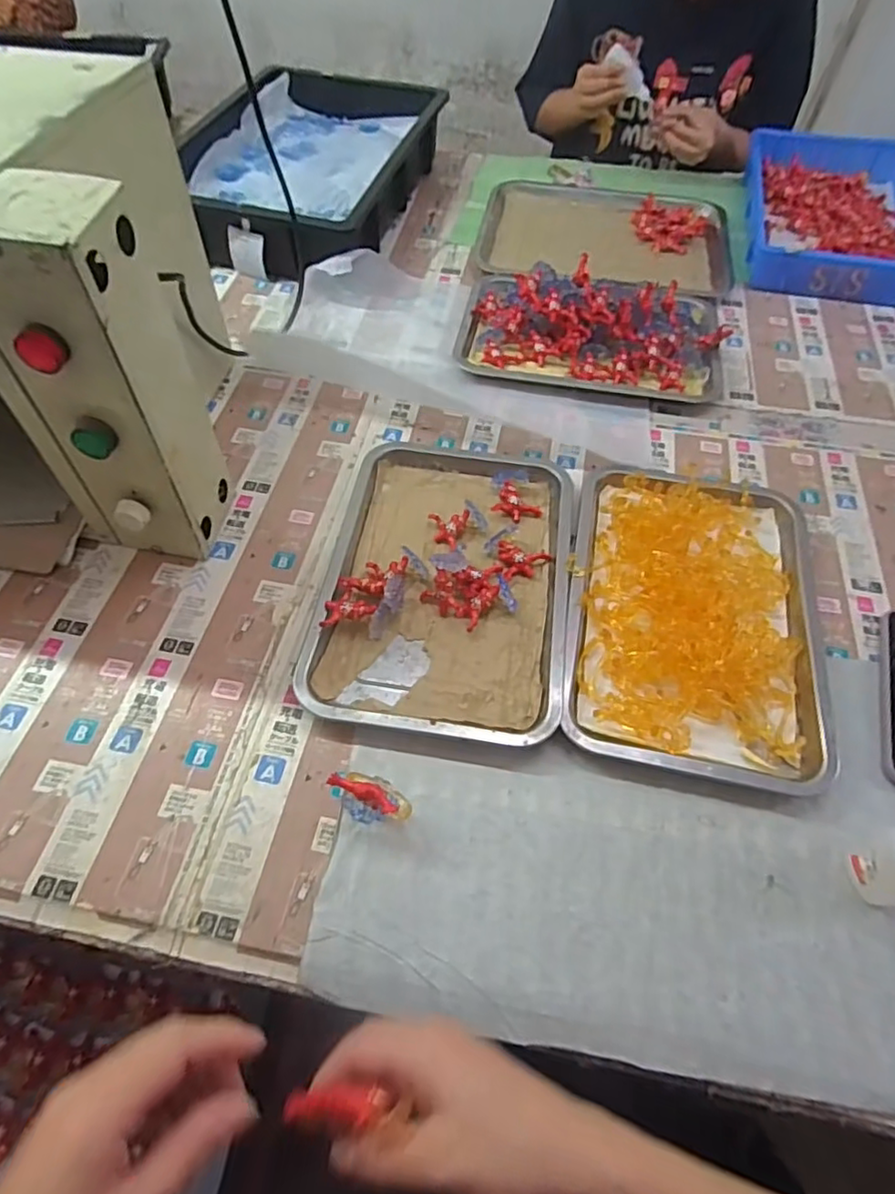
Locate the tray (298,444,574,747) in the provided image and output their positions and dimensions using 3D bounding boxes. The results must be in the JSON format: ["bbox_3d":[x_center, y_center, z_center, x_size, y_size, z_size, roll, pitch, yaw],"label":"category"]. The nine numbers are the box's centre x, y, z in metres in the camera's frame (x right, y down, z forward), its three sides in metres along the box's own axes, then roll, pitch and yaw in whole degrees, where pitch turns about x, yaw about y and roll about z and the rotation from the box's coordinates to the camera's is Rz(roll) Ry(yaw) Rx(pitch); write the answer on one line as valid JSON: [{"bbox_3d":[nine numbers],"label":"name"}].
[{"bbox_3d":[0.001,-0.025,0.550,0.210,0.027,0.310,8,57,4],"label":"tray"}]

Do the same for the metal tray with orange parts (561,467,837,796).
[{"bbox_3d":[0.213,0.002,0.528,0.214,0.041,0.310,13,57,7],"label":"metal tray with orange parts"}]

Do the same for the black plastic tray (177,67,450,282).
[{"bbox_3d":[-0.209,-0.637,0.908,0.315,0.086,0.476,13,57,7],"label":"black plastic tray"}]

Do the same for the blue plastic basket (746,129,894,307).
[{"bbox_3d":[0.575,-0.571,0.901,0.258,0.059,0.385,13,57,7],"label":"blue plastic basket"}]

